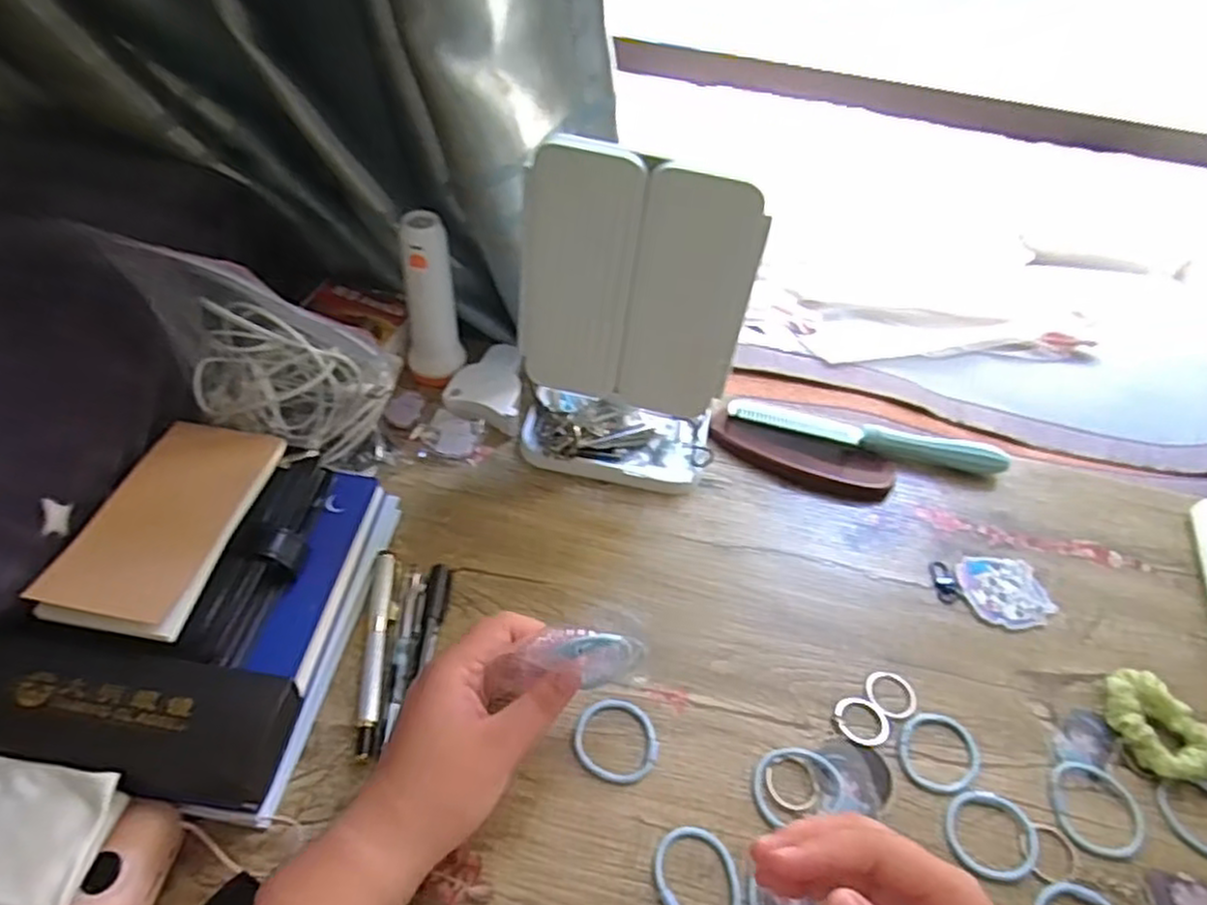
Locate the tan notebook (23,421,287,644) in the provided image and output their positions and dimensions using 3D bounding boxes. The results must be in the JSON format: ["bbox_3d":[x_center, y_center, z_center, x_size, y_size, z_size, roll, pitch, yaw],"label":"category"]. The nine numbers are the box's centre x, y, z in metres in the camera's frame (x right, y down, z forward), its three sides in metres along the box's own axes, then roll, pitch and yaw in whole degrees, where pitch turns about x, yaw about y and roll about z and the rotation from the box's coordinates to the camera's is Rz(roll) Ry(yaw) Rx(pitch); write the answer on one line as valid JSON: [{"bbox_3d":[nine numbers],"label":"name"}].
[{"bbox_3d":[-0.244,0.037,0.412,0.071,0.018,0.136,9,48,2],"label":"tan notebook"}]

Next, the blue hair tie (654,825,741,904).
[{"bbox_3d":[0.049,0.222,0.379,0.044,0.004,0.051,9,49,2],"label":"blue hair tie"}]

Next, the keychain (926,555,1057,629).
[{"bbox_3d":[0.275,0.099,0.514,0.078,0.006,0.052,1,49,-6],"label":"keychain"}]

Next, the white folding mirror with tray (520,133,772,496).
[{"bbox_3d":[0.016,-0.081,0.494,0.146,0.237,0.077,11,49,4],"label":"white folding mirror with tray"}]

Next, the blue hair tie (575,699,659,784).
[{"bbox_3d":[0.008,0.167,0.423,0.048,0.004,0.045,3,49,-4],"label":"blue hair tie"}]

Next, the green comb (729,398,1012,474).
[{"bbox_3d":[0.214,-0.013,0.596,0.221,0.018,0.024,12,49,4],"label":"green comb"}]

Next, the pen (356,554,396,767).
[{"bbox_3d":[-0.139,0.119,0.446,0.014,0.010,0.134,-1,50,-7],"label":"pen"}]

